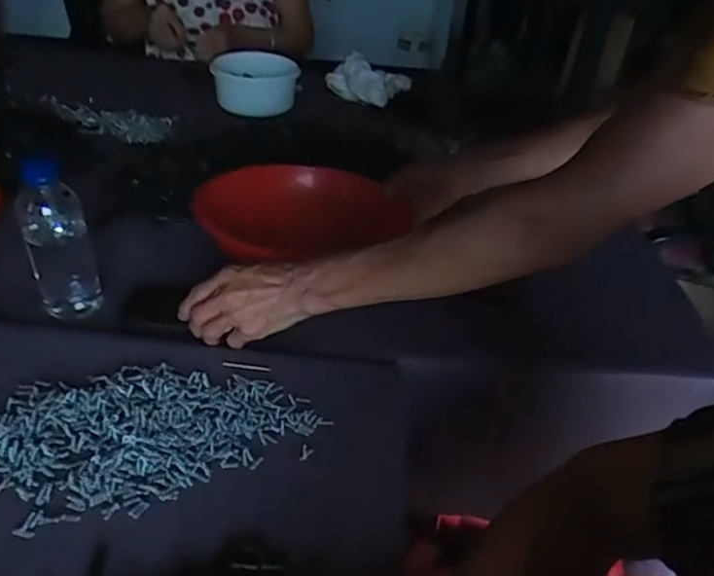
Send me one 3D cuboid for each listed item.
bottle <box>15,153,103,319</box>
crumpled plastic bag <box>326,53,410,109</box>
[{"bbox_3d":[-0.301,-0.047,0.602,0.059,0.187,0.053,-15,41,-21],"label":"bottle"},{"bbox_3d":[0.020,-0.431,1.220,0.168,0.072,0.121,8,38,6],"label":"crumpled plastic bag"}]

